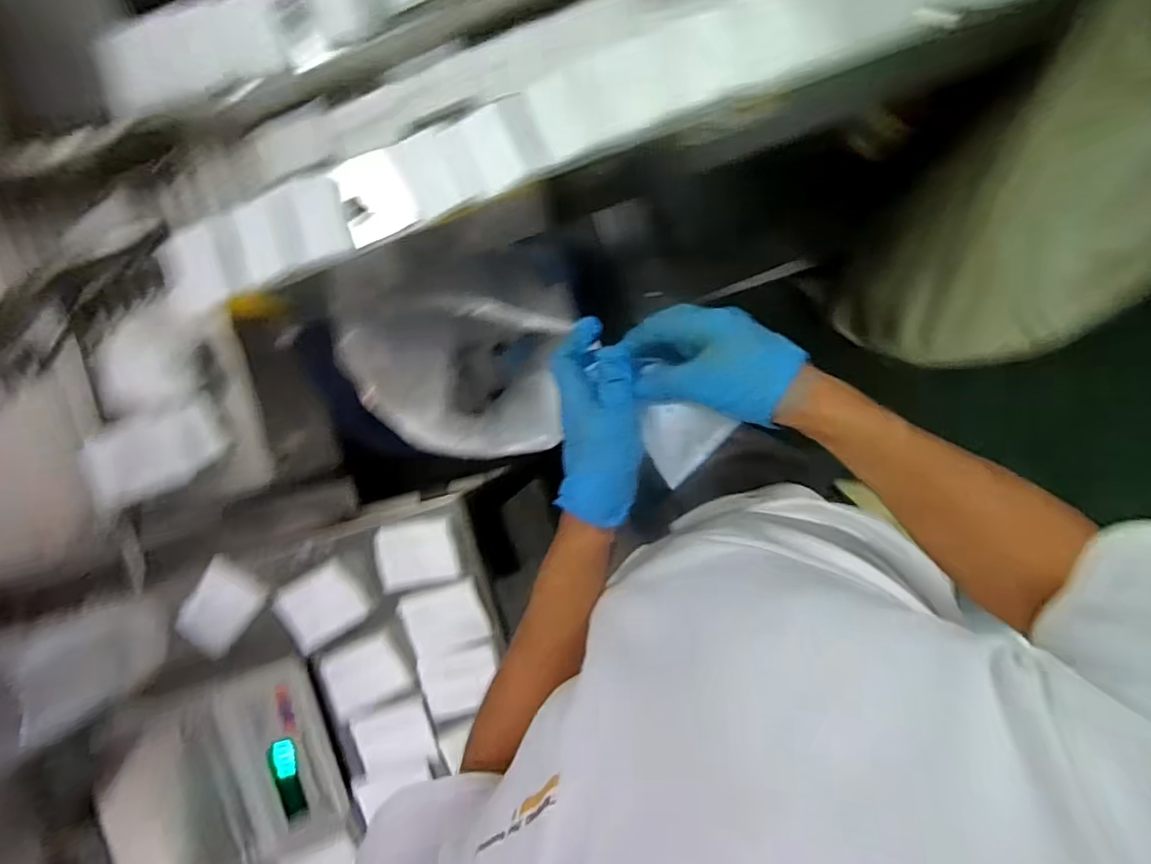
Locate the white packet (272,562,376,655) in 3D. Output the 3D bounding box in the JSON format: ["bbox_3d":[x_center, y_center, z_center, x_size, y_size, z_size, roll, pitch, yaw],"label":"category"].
[{"bbox_3d":[-0.287,0.200,0.649,0.090,0.026,0.076,-34,90,5],"label":"white packet"}]

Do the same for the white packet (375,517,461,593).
[{"bbox_3d":[-0.178,0.136,0.630,0.089,0.011,0.071,-13,91,5],"label":"white packet"}]

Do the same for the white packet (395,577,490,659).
[{"bbox_3d":[-0.147,0.207,0.630,0.091,0.012,0.069,-18,91,5],"label":"white packet"}]

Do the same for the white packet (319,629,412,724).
[{"bbox_3d":[-0.238,0.275,0.640,0.088,0.018,0.074,-24,90,5],"label":"white packet"}]

